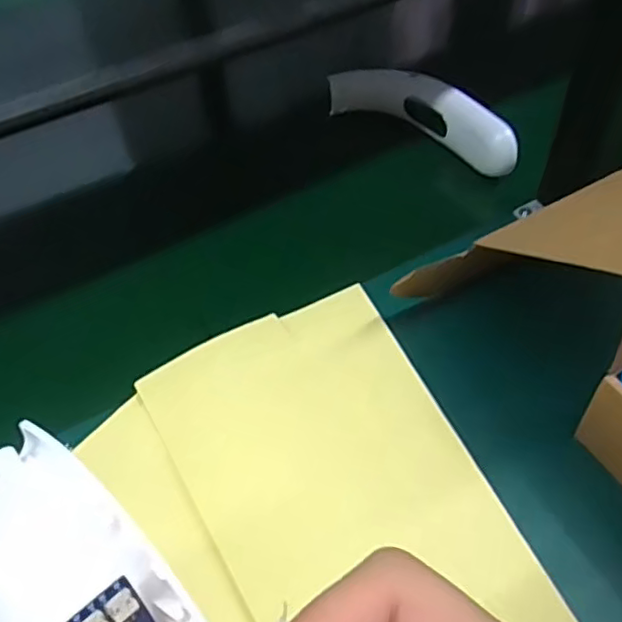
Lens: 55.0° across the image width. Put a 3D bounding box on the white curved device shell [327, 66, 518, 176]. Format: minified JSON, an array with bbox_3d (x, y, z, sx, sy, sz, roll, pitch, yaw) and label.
[{"bbox_3d":[0.107,-0.188,0.564,0.200,0.042,0.045,33,60,26],"label":"white curved device shell"}]

